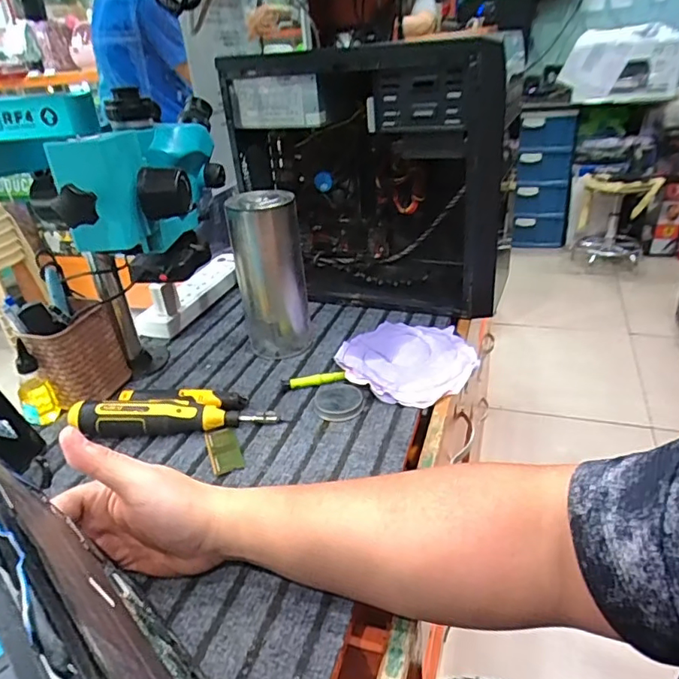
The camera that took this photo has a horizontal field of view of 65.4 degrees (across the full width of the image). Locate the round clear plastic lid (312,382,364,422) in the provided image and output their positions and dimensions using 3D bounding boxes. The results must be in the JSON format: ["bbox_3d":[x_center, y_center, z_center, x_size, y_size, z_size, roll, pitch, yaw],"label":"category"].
[{"bbox_3d":[-0.003,0.068,0.592,0.054,0.009,0.068,-10,30,-6],"label":"round clear plastic lid"}]

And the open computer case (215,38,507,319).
[{"bbox_3d":[0.029,-0.247,0.805,0.412,0.335,0.168,11,34,28],"label":"open computer case"}]

